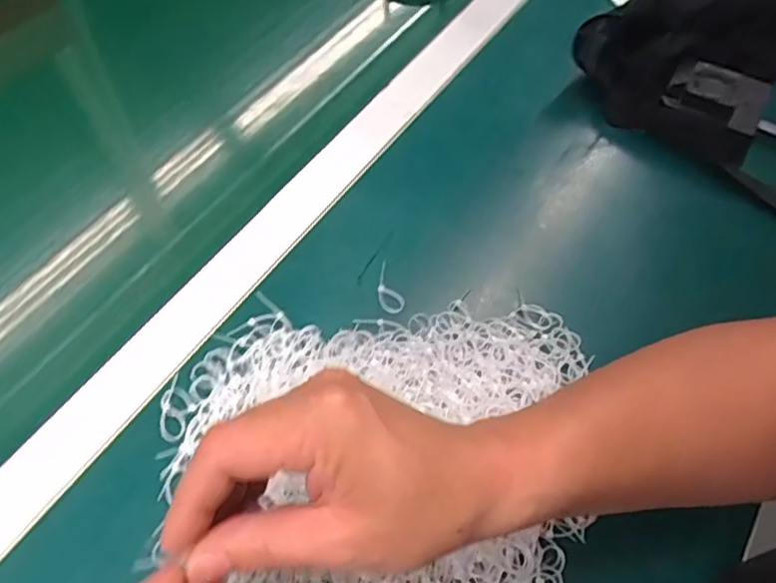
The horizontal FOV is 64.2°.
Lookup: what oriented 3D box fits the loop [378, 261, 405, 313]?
[{"bbox_3d":[0.000,-0.004,0.441,0.016,0.008,0.044,-11,60,-10],"label":"loop"}]

